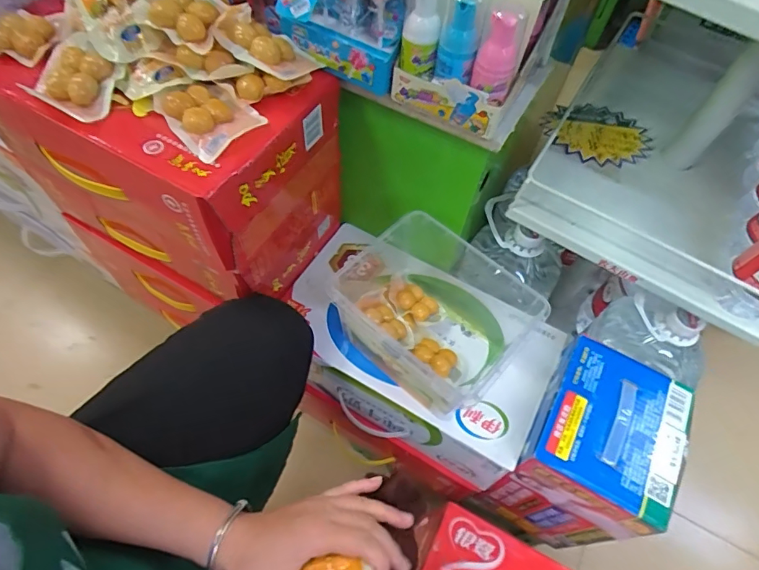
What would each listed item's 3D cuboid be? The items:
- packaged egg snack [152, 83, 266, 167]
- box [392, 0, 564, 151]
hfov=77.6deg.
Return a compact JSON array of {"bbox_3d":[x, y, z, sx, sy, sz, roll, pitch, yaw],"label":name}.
[{"bbox_3d":[-0.154,-0.154,0.426,0.065,0.020,0.082,-37,67,-24],"label":"packaged egg snack"},{"bbox_3d":[0.101,-0.241,0.446,0.116,0.124,0.147,28,60,13],"label":"box"}]

